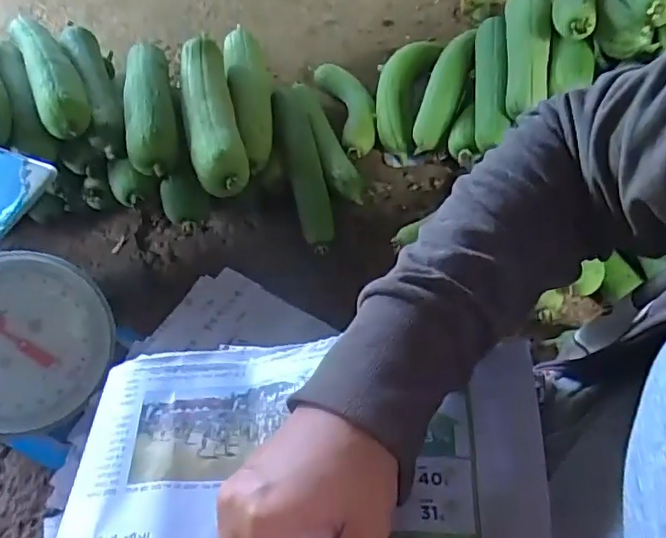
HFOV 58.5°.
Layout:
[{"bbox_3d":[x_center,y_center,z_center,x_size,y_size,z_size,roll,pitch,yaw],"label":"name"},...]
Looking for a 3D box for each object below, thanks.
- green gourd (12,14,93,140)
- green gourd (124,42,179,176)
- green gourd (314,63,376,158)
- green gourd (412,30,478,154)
[{"bbox_3d":[-0.398,-0.280,0.837,0.067,0.052,0.266,-24,55,-12],"label":"green gourd"},{"bbox_3d":[-0.256,-0.232,0.829,0.069,0.052,0.243,-13,53,-4],"label":"green gourd"},{"bbox_3d":[0.030,-0.273,0.980,0.072,0.040,0.220,-15,54,-6],"label":"green gourd"},{"bbox_3d":[0.171,-0.275,0.877,0.051,0.072,0.202,21,86,19],"label":"green gourd"}]

